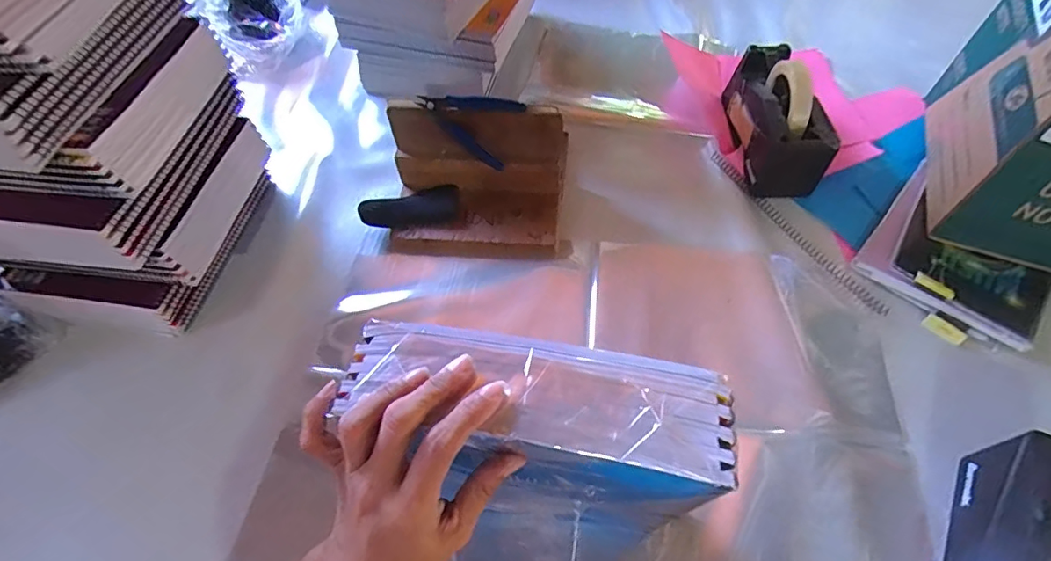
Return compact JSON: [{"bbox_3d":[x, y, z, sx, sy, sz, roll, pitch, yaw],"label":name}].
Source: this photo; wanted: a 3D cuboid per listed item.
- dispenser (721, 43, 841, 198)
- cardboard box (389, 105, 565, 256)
[{"bbox_3d":[0.318,-0.215,0.660,0.080,0.117,0.195,-5,58,0],"label":"dispenser"},{"bbox_3d":[-0.063,-0.123,0.628,0.228,0.120,0.139,-1,58,2],"label":"cardboard box"}]

